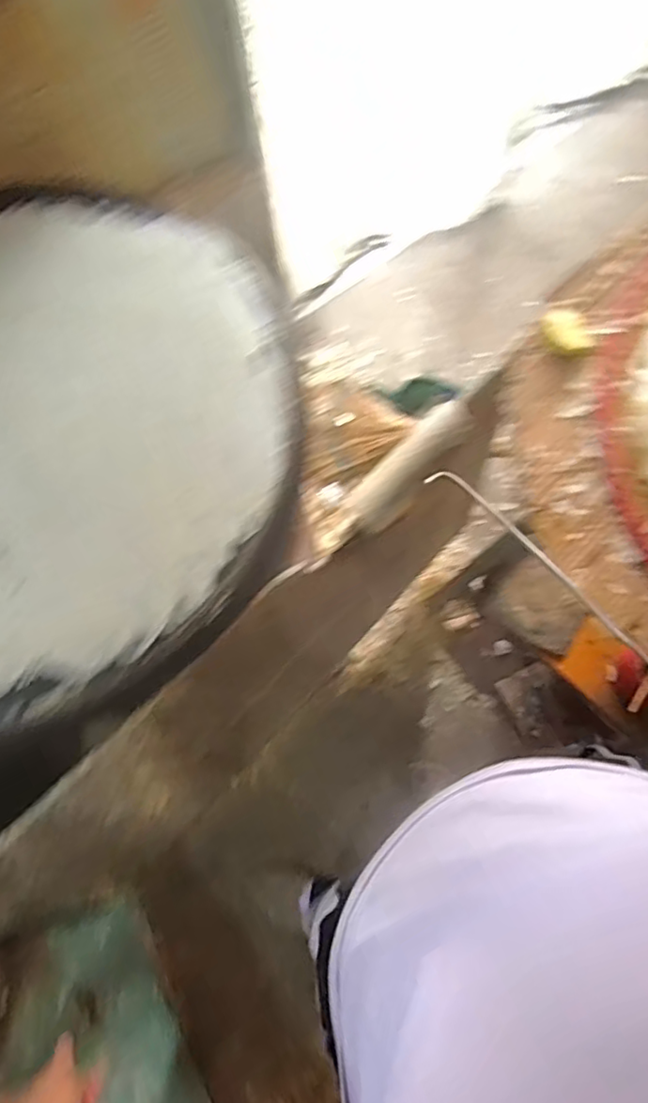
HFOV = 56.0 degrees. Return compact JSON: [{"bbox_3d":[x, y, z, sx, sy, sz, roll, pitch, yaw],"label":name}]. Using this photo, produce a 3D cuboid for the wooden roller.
[{"bbox_3d":[0.109,-0.109,0.774,0.056,0.061,0.187,45,102,14],"label":"wooden roller"}]

